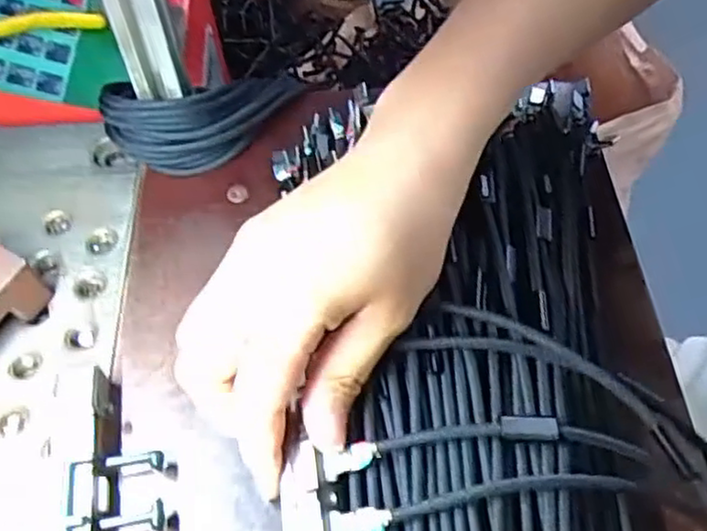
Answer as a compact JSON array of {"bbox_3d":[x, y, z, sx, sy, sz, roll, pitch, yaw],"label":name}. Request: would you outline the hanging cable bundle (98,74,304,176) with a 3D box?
[{"bbox_3d":[-0.068,-0.077,0.340,0.100,0.047,0.042,-22,58,-12],"label":"hanging cable bundle"}]

